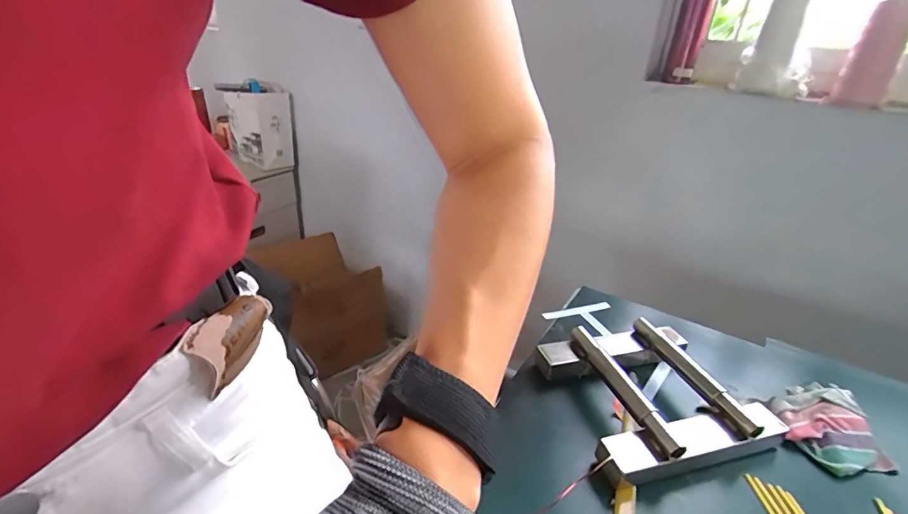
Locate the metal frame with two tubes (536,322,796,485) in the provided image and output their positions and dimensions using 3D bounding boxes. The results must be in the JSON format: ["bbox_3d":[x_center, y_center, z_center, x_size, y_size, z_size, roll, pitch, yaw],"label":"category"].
[{"bbox_3d":[0.214,0.145,0.489,0.202,0.050,0.192,-7,30,-20],"label":"metal frame with two tubes"}]

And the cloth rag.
[{"bbox_3d":[0.394,0.179,0.466,0.093,0.033,0.095,6,28,5],"label":"cloth rag"}]

